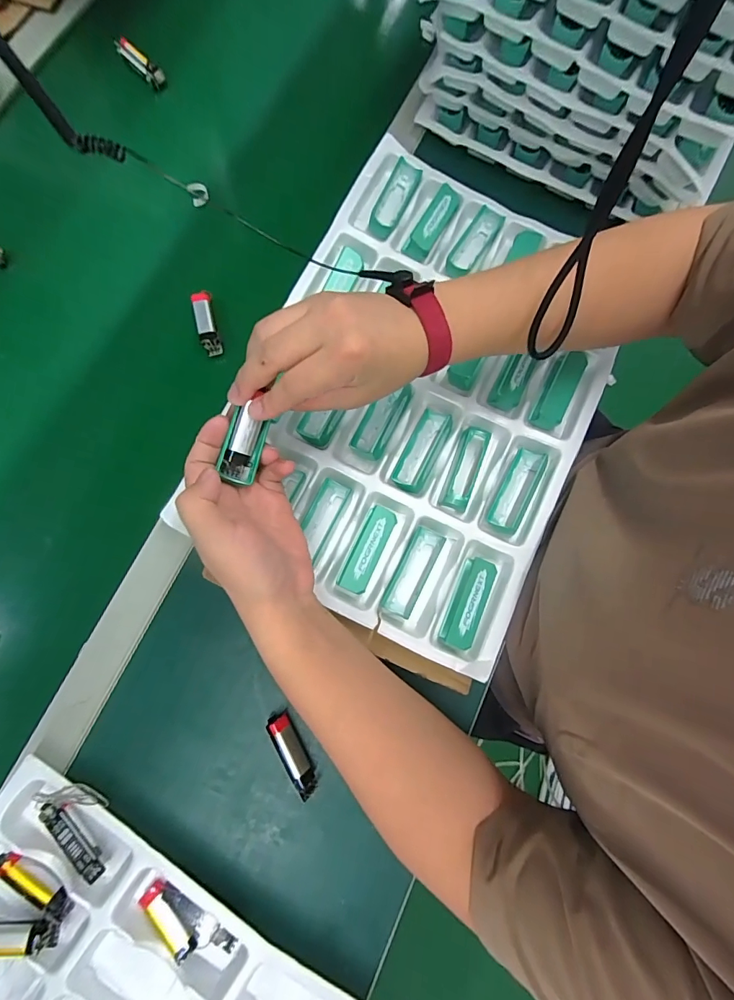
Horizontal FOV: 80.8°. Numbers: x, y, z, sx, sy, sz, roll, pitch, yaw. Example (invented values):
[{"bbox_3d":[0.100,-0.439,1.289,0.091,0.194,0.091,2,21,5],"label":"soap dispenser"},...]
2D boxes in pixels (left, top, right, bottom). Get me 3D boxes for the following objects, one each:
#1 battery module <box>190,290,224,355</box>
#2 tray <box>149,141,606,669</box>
[{"bbox_3d":[-0.164,-0.182,0.441,0.019,0.012,0.068,-15,80,-5],"label":"battery module"},{"bbox_3d":[0.054,-0.109,0.421,0.306,0.032,0.452,25,79,2],"label":"tray"}]

